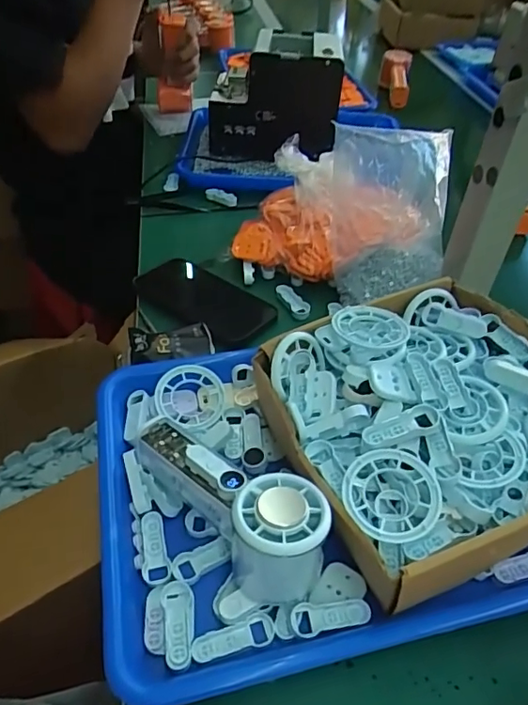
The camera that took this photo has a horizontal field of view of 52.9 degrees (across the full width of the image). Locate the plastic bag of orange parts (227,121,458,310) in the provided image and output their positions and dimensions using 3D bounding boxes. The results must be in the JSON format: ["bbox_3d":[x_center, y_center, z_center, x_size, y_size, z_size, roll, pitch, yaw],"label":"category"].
[{"bbox_3d":[0.079,-0.154,0.531,0.195,0.157,0.095,19,47,15],"label":"plastic bag of orange parts"}]

